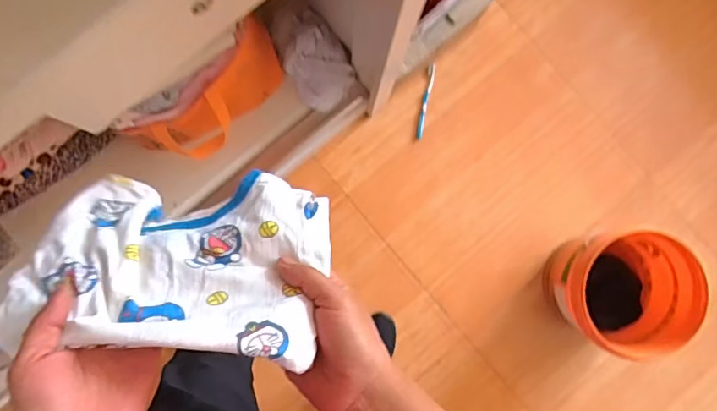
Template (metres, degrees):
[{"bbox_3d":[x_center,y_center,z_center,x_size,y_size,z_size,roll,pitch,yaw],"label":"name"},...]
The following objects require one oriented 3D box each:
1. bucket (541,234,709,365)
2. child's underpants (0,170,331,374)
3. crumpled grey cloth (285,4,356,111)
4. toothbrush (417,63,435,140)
[{"bbox_3d":[0.557,0.184,1.219,0.242,0.269,0.246,0,88,-2],"label":"bucket"},{"bbox_3d":[-0.141,0.047,0.442,0.224,0.050,0.154,5,52,5],"label":"child's underpants"},{"bbox_3d":[-0.096,-0.317,1.209,0.127,0.080,0.210,-29,89,-3],"label":"crumpled grey cloth"},{"bbox_3d":[0.164,-0.253,1.336,0.020,0.010,0.183,9,90,-1],"label":"toothbrush"}]

